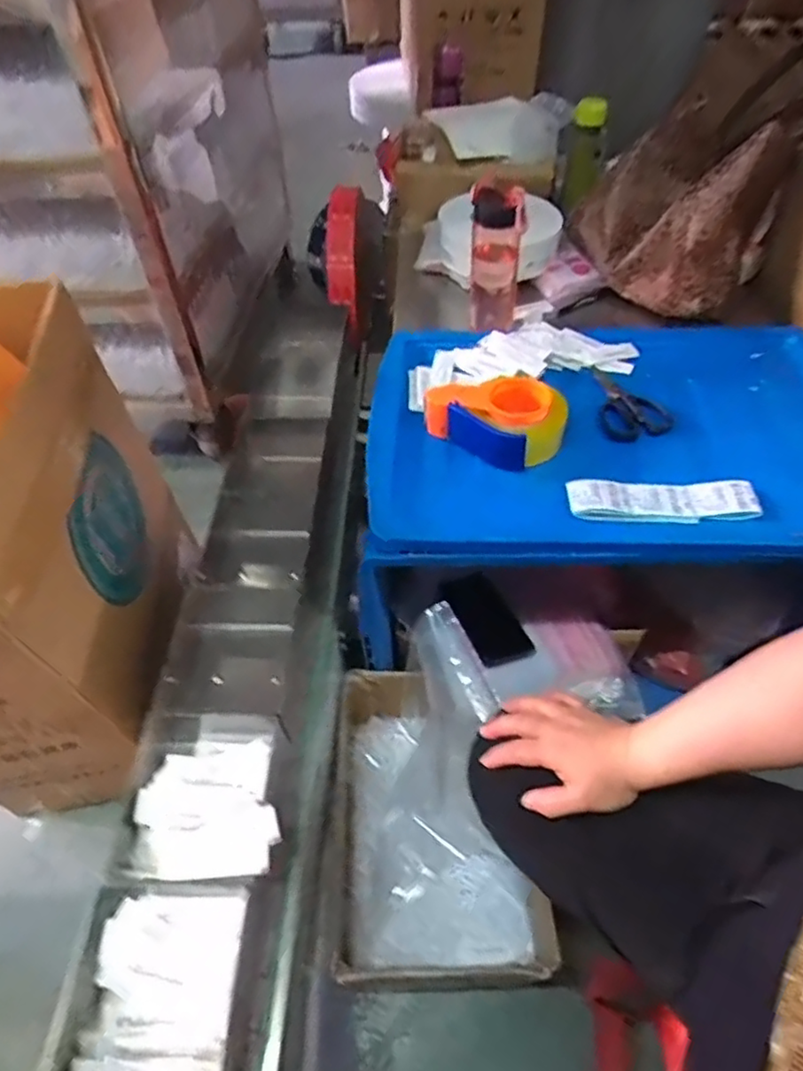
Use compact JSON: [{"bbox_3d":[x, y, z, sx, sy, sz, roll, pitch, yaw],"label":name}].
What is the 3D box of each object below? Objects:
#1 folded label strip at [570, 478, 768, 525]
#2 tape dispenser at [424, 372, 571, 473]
[{"bbox_3d":[0.298,-0.041,0.723,0.208,0.015,0.055,2,50,5],"label":"folded label strip"},{"bbox_3d":[0.125,-0.148,0.798,0.153,0.069,0.122,33,59,27],"label":"tape dispenser"}]

